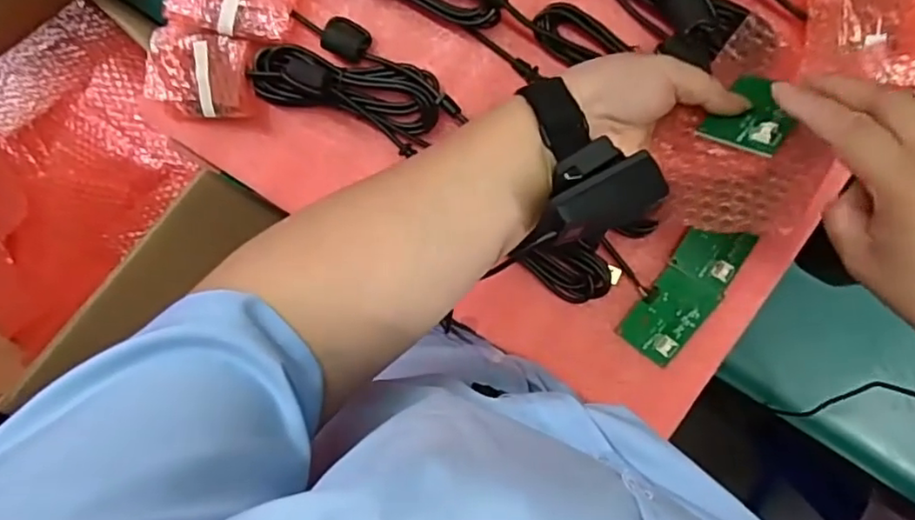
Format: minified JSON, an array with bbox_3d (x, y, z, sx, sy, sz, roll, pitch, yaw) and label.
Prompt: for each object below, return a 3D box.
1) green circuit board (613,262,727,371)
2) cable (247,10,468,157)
[{"bbox_3d":[0.156,0.040,0.448,0.044,0.006,0.068,38,96,3],"label":"green circuit board"},{"bbox_3d":[-0.074,-0.131,0.448,0.153,0.031,0.073,26,95,4],"label":"cable"}]

